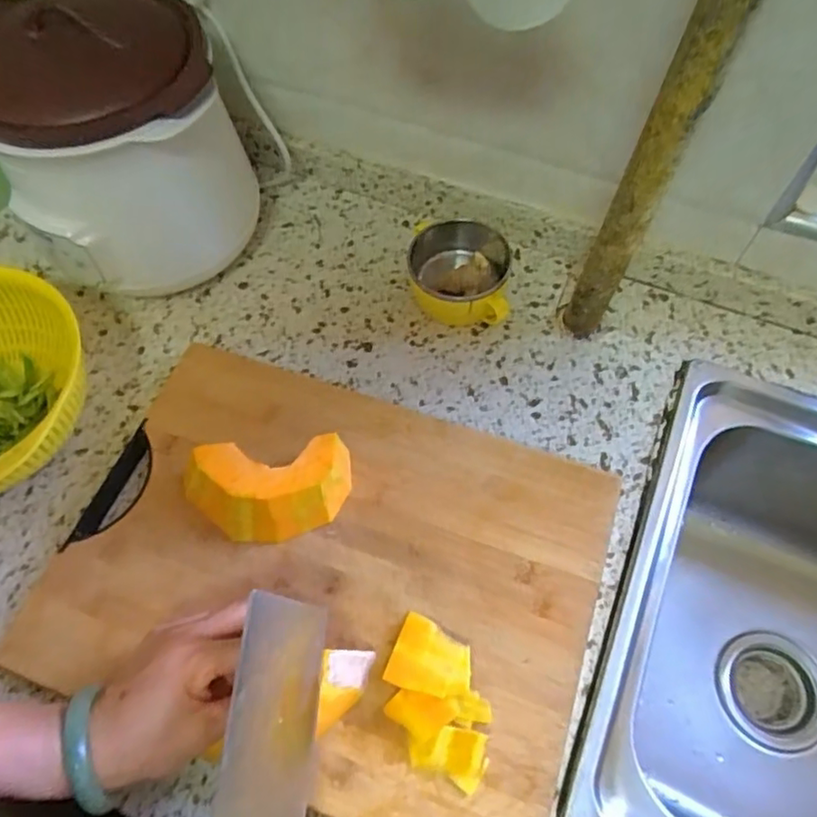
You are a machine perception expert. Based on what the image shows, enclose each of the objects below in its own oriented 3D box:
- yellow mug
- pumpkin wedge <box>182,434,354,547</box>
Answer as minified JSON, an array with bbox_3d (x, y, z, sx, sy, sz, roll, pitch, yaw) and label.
[{"bbox_3d":[0.049,-0.133,0.602,0.100,0.048,0.101,2,62,2],"label":"yellow mug"},{"bbox_3d":[-0.107,0.063,0.472,0.124,0.046,0.066,-6,62,-2],"label":"pumpkin wedge"}]

